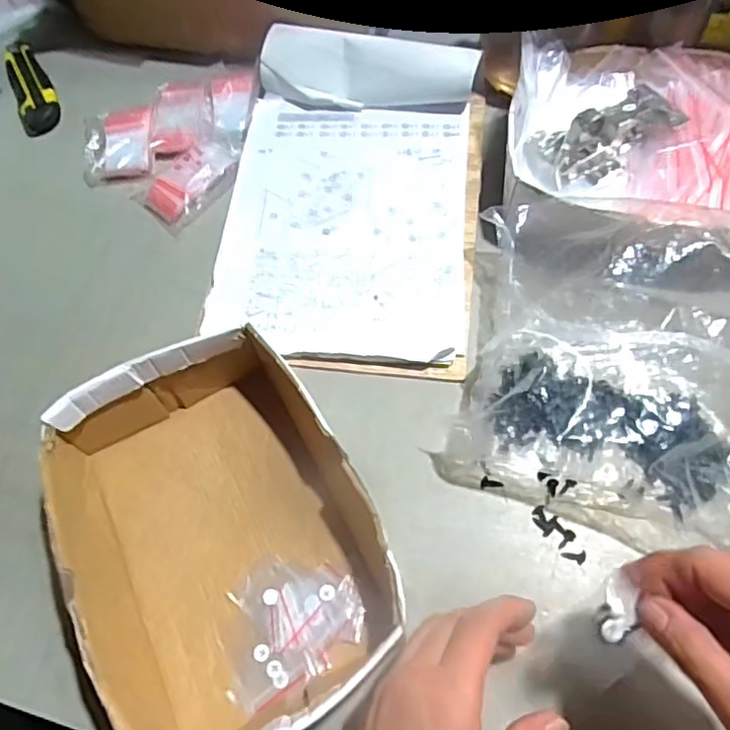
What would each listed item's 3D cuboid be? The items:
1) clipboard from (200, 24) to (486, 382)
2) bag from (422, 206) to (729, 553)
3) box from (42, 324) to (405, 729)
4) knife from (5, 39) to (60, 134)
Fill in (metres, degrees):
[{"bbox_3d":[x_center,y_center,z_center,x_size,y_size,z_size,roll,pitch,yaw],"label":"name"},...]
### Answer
[{"bbox_3d":[-0.010,-0.157,0.557,0.223,0.037,0.338,4,65,6],"label":"clipboard"},{"bbox_3d":[0.185,-0.006,0.437,0.224,0.096,0.222,16,67,11],"label":"bag"},{"bbox_3d":[-0.105,0.112,0.415,0.205,0.068,0.247,-25,65,-8],"label":"box"},{"bbox_3d":[-0.348,-0.294,0.655,0.039,0.016,0.143,-24,65,-7],"label":"knife"}]

